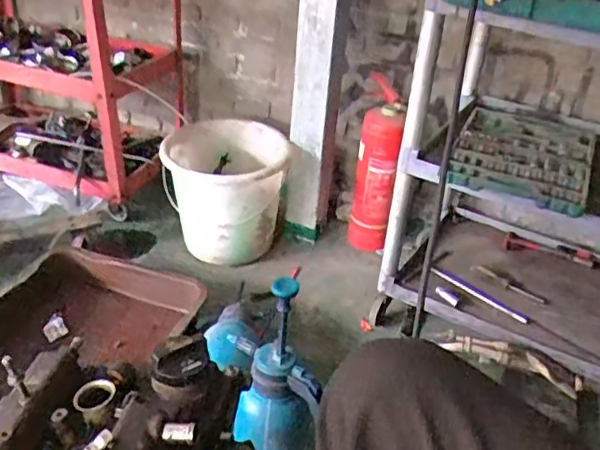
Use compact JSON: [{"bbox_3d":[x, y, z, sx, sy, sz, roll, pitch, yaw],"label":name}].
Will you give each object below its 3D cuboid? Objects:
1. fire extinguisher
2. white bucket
[{"bbox_3d":[0.208,-0.131,1.686,0.108,0.478,0.098,9,33,5],"label":"fire extinguisher"},{"bbox_3d":[-0.196,-0.072,1.648,0.303,0.336,0.309,8,33,4],"label":"white bucket"}]

